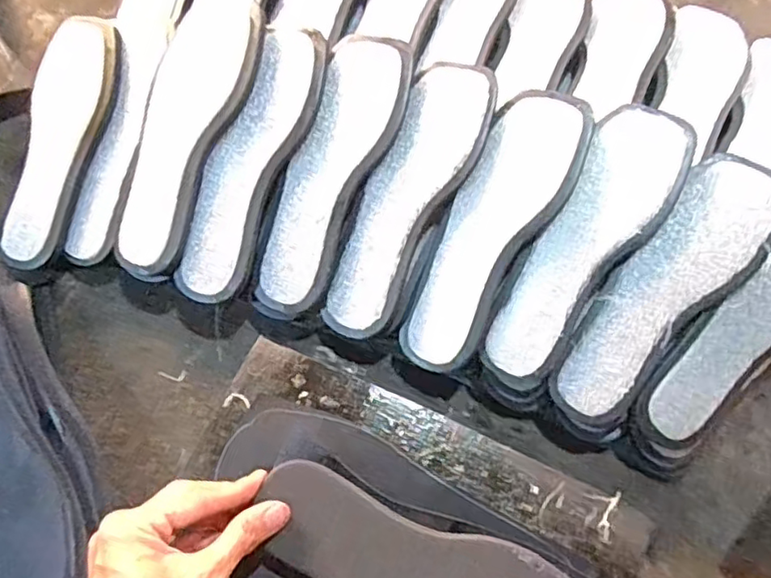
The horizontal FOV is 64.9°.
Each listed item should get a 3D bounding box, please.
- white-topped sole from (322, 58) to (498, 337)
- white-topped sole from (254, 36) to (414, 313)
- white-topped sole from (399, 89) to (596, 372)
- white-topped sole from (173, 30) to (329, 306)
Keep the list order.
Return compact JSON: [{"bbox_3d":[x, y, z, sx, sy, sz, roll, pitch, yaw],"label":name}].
[{"bbox_3d":[0.017,-0.074,0.498,0.069,0.017,0.237,26,90,6],"label":"white-topped sole"},{"bbox_3d":[-0.044,-0.096,0.502,0.069,0.013,0.237,22,88,5],"label":"white-topped sole"},{"bbox_3d":[0.084,-0.048,0.489,0.074,0.017,0.238,28,93,7],"label":"white-topped sole"},{"bbox_3d":[-0.111,-0.105,0.505,0.062,0.012,0.237,22,87,5],"label":"white-topped sole"}]

